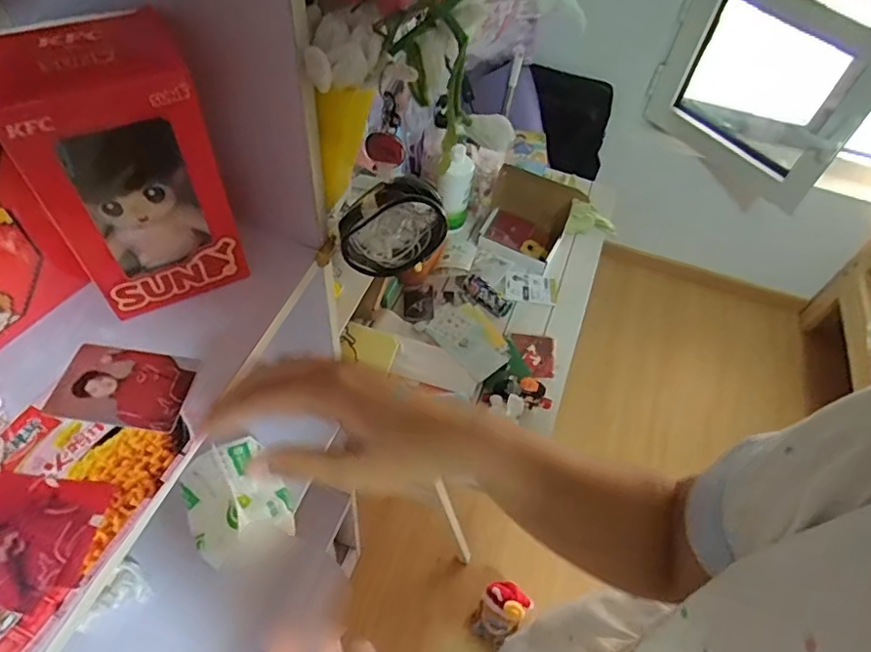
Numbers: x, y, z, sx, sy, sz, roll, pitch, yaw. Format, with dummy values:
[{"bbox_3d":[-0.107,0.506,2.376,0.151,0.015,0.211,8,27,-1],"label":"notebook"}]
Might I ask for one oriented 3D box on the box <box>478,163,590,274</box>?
[{"bbox_3d":[0.173,-0.200,1.026,0.164,0.145,0.104,19,54,8],"label":"box"}]

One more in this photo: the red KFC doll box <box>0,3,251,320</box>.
[{"bbox_3d":[-0.207,-0.104,0.377,0.110,0.177,0.082,-19,57,-18],"label":"red KFC doll box"}]

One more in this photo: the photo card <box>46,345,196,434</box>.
[{"bbox_3d":[-0.223,0.043,0.388,0.090,0.004,0.058,9,53,2],"label":"photo card"}]

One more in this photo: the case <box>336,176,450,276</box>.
[{"bbox_3d":[-0.038,-0.086,0.471,0.092,0.098,0.025,-3,54,-8],"label":"case"}]

